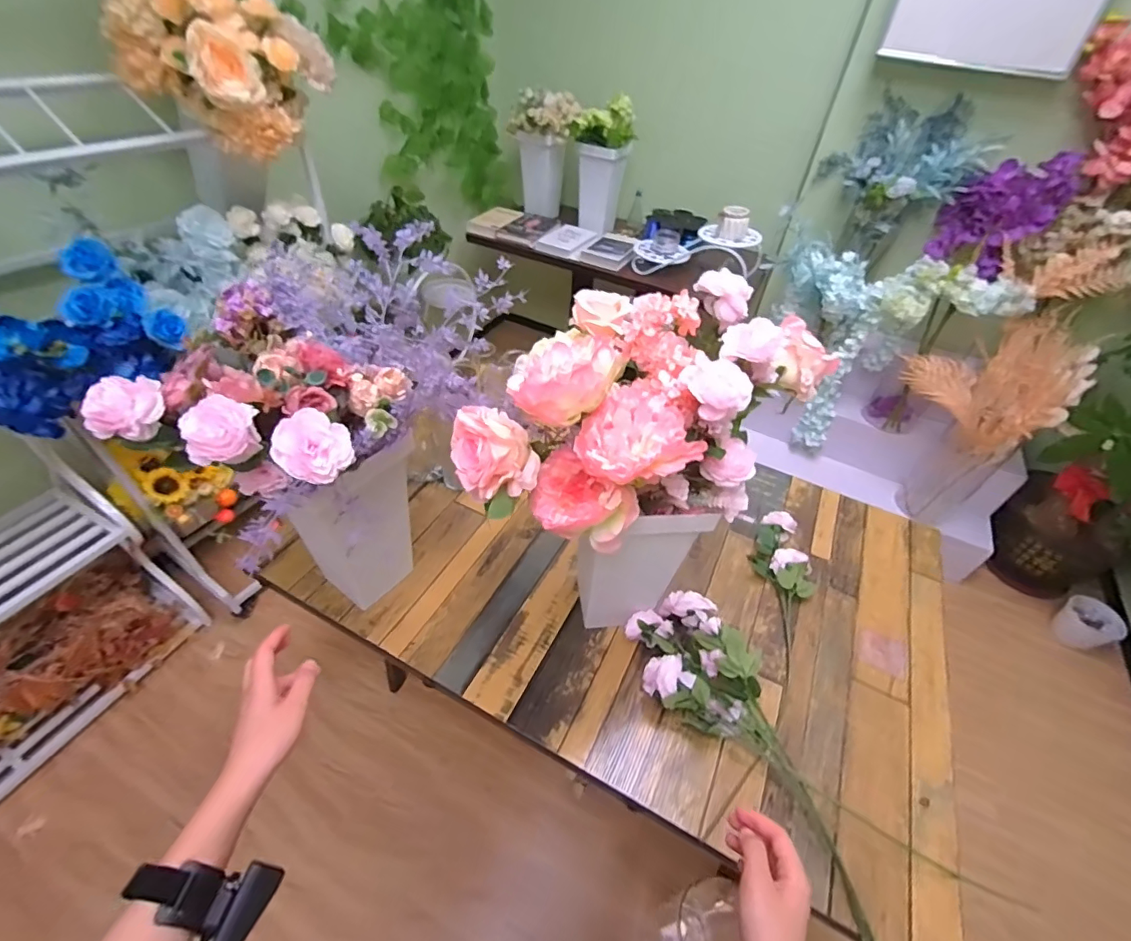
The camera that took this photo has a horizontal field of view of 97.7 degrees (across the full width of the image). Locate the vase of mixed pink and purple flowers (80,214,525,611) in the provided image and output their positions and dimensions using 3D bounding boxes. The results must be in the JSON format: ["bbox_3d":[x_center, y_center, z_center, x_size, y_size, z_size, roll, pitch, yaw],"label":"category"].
[{"bbox_3d":[-0.294,-0.022,0.726,0.262,0.482,0.435,22,47,15],"label":"vase of mixed pink and purple flowers"}]

